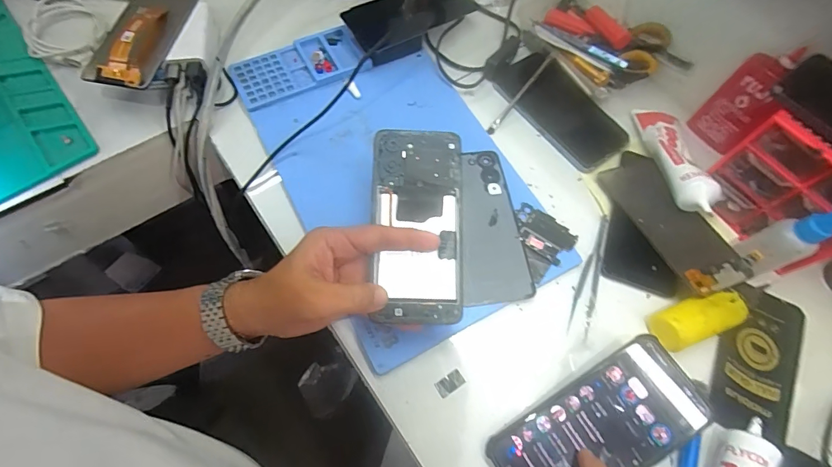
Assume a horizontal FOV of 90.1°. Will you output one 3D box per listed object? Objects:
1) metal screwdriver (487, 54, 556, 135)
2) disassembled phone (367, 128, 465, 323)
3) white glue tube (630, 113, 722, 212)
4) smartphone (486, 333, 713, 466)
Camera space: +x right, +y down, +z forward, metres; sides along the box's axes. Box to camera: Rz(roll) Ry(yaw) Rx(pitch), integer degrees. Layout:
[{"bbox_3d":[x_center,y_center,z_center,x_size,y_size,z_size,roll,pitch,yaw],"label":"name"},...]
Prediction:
[{"bbox_3d":[0.121,-0.159,0.472,0.008,0.010,0.123,39,83,13],"label":"metal screwdriver"},{"bbox_3d":[0.002,-0.008,0.350,0.073,0.013,0.164,-1,78,-4],"label":"disassembled phone"},{"bbox_3d":[0.269,-0.083,0.436,0.041,0.028,0.146,5,48,-1],"label":"white glue tube"},{"bbox_3d":[0.140,0.151,0.323,0.163,0.008,0.077,-27,70,-3],"label":"smartphone"}]

